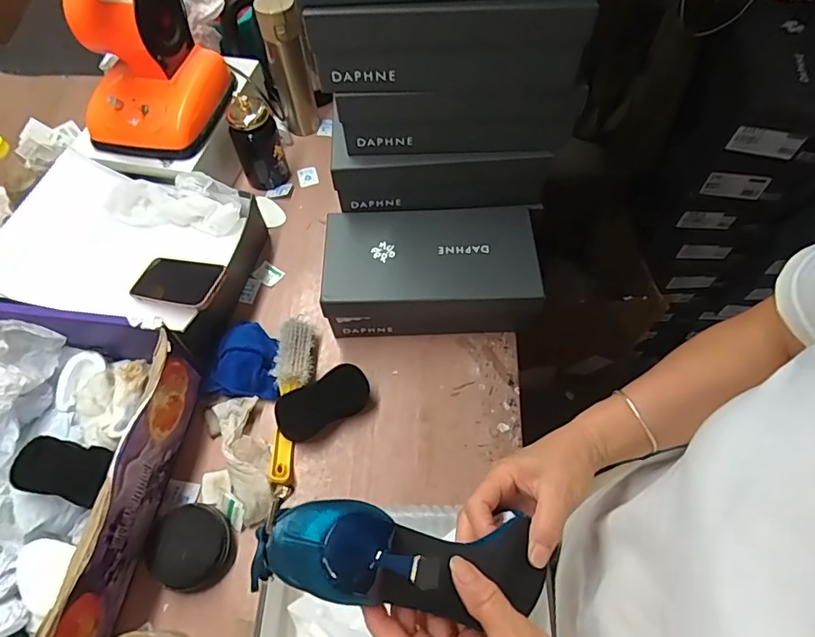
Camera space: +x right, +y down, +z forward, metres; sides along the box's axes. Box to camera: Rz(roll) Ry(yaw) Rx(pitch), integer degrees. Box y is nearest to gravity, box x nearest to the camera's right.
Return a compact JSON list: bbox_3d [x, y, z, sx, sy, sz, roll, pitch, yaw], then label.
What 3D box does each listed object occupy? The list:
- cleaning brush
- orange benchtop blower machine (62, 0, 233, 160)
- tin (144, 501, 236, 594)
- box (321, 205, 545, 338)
[{"bbox_3d":[-0.164,0.107,0.696,0.054,0.037,0.229,4,60,3],"label":"cleaning brush"},{"bbox_3d":[-0.402,-0.448,0.641,0.202,0.466,0.194,-7,60,-3],"label":"orange benchtop blower machine"},{"bbox_3d":[-0.256,0.268,0.598,0.087,0.052,0.092,0,60,1],"label":"tin"},{"bbox_3d":[0.034,-0.067,0.744,0.297,0.104,0.174,-2,60,0],"label":"box"}]

